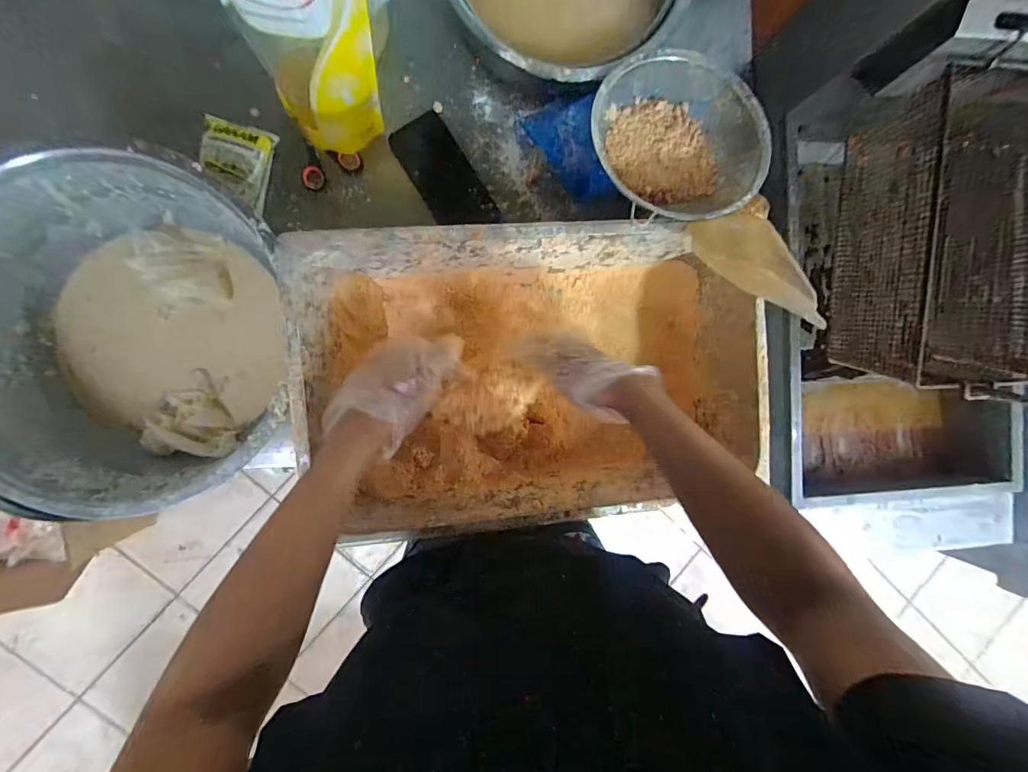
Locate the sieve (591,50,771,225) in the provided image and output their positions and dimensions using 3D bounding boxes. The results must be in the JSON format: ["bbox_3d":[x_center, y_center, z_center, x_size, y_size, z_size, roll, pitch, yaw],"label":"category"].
[{"bbox_3d":[0.196,-0.294,0.526,0.208,0.071,0.199,0,92,-8],"label":"sieve"}]

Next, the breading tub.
[{"bbox_3d":[0.022,-0.017,0.556,0.514,0.154,0.315,-5,93,-8],"label":"breading tub"}]

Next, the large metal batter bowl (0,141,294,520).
[{"bbox_3d":[-0.420,-0.055,0.504,0.342,0.144,0.357,0,92,-8],"label":"large metal batter bowl"}]

